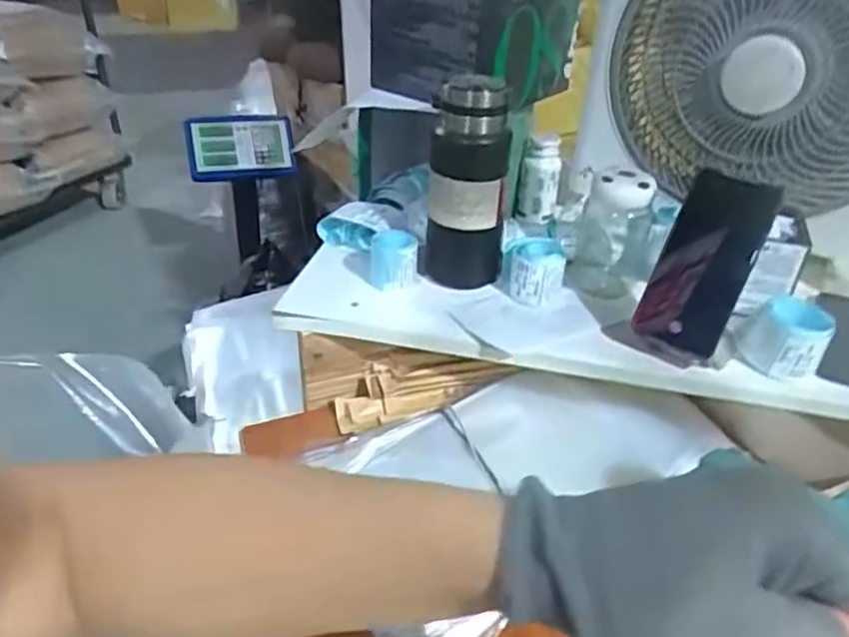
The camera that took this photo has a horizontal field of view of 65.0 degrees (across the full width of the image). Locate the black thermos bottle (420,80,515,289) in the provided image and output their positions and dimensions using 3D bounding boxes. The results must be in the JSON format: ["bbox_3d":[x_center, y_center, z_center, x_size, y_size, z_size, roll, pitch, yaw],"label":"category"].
[{"bbox_3d":[0.044,-0.128,0.694,0.081,0.227,0.071,5,34,2],"label":"black thermos bottle"}]

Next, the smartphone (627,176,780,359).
[{"bbox_3d":[0.255,-0.051,0.611,0.076,0.159,0.014,24,14,24],"label":"smartphone"}]

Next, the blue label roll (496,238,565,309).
[{"bbox_3d":[0.115,-0.050,0.717,0.065,0.053,0.065,2,34,-2],"label":"blue label roll"}]

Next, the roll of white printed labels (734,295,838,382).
[{"bbox_3d":[0.334,0.018,0.624,0.071,0.056,0.077,17,36,18],"label":"roll of white printed labels"}]

